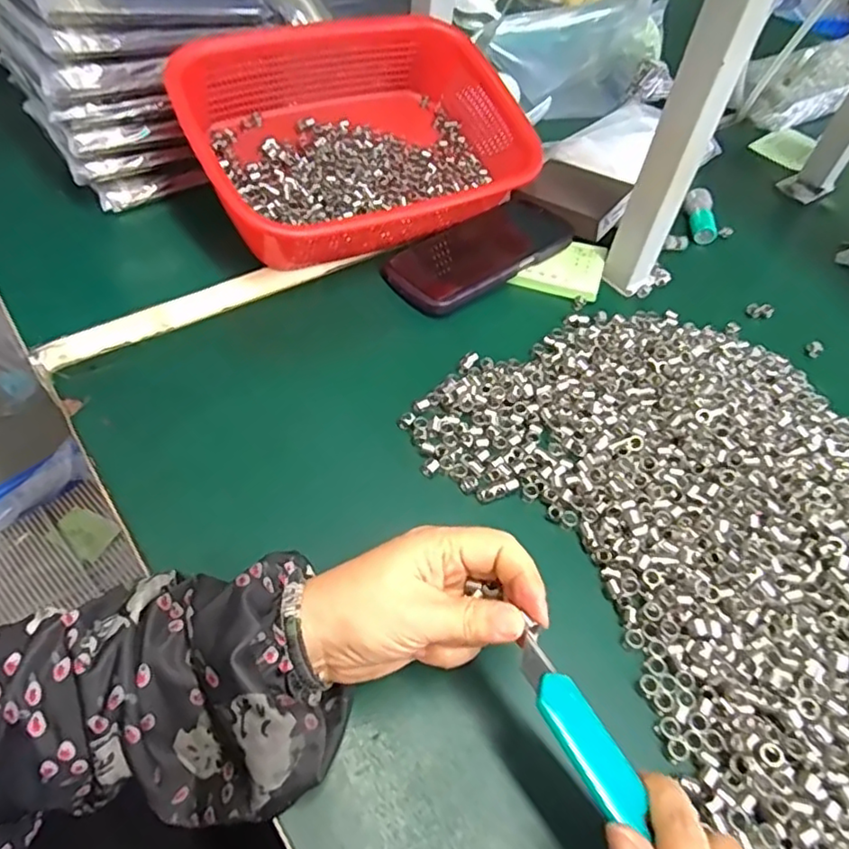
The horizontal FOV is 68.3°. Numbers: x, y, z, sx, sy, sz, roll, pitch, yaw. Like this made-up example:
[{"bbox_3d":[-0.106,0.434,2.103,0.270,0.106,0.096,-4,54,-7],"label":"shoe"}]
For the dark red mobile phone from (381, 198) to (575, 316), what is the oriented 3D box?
[{"bbox_3d":[0.048,-0.149,0.541,0.165,0.017,0.076,-30,60,-27],"label":"dark red mobile phone"}]

